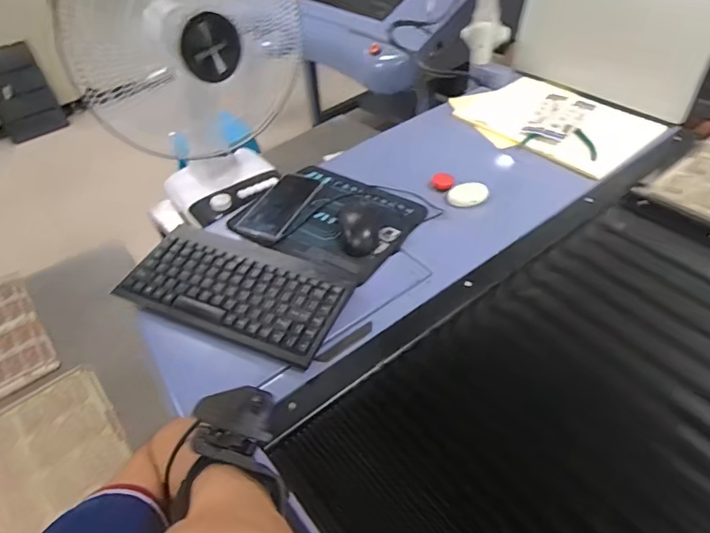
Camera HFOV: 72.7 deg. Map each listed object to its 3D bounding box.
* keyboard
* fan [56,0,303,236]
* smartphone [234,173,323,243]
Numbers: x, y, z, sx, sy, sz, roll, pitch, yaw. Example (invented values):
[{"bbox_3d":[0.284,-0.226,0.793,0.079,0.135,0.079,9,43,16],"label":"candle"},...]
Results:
[{"bbox_3d":[-0.154,0.028,0.634,0.286,0.027,0.153,17,51,18],"label":"keyboard"},{"bbox_3d":[-0.350,-0.408,1.067,0.274,0.579,0.432,24,51,26],"label":"fan"},{"bbox_3d":[-0.117,-0.099,0.767,0.073,0.014,0.167,24,52,10],"label":"smartphone"}]

